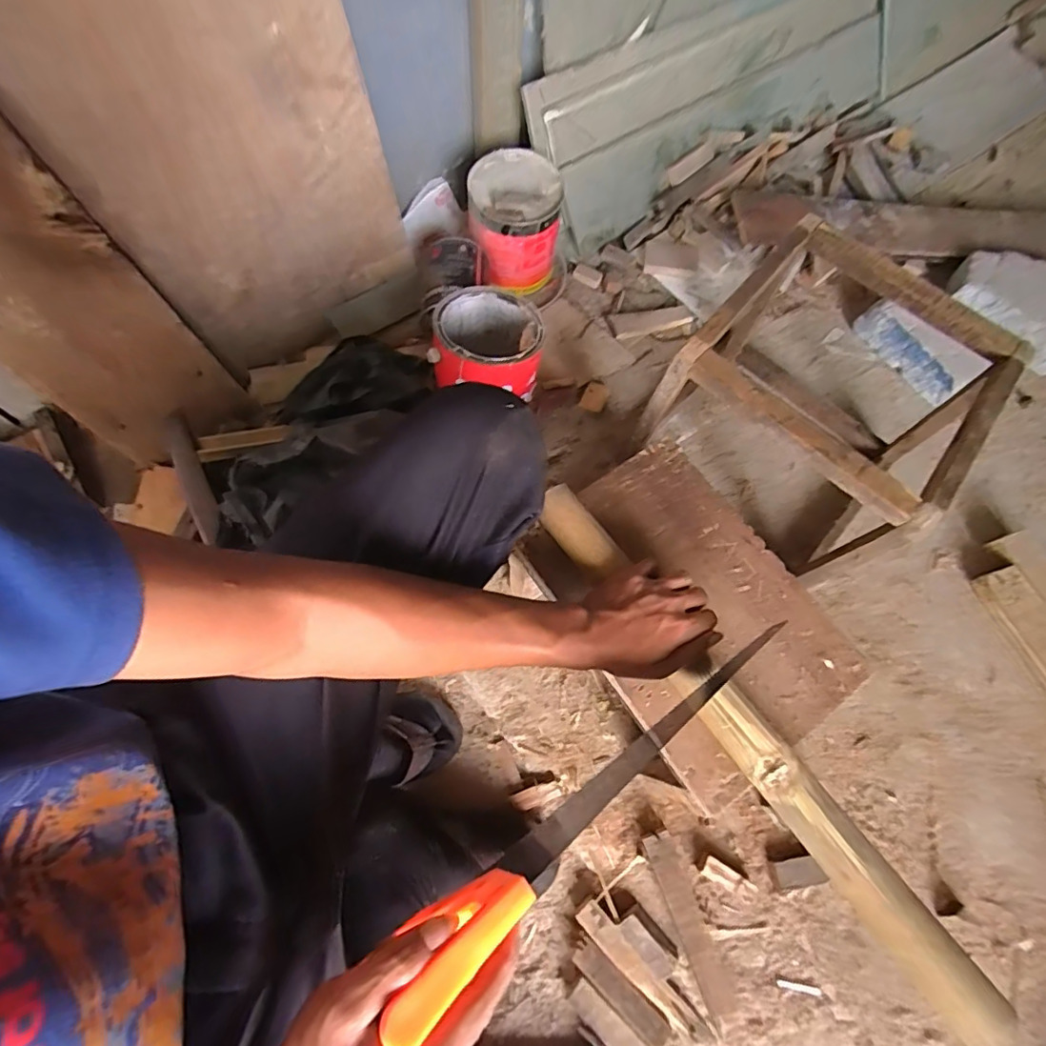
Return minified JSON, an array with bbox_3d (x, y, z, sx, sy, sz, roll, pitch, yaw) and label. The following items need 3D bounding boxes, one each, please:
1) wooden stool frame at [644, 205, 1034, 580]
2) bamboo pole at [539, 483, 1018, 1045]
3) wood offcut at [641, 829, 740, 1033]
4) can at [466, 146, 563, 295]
[{"bbox_3d":[0.378,-0.144,0.727,0.319,0.272,0.316,42,73,13],"label":"wooden stool frame"},{"bbox_3d":[0.183,0.179,0.475,0.045,0.048,0.526,-34,74,-14],"label":"bamboo pole"},{"bbox_3d":[0.195,0.467,0.615,0.036,0.027,0.197,-19,71,-9],"label":"wood offcut"},{"bbox_3d":[-0.014,-0.504,0.907,0.145,0.162,0.145,1,69,-2],"label":"can"}]

